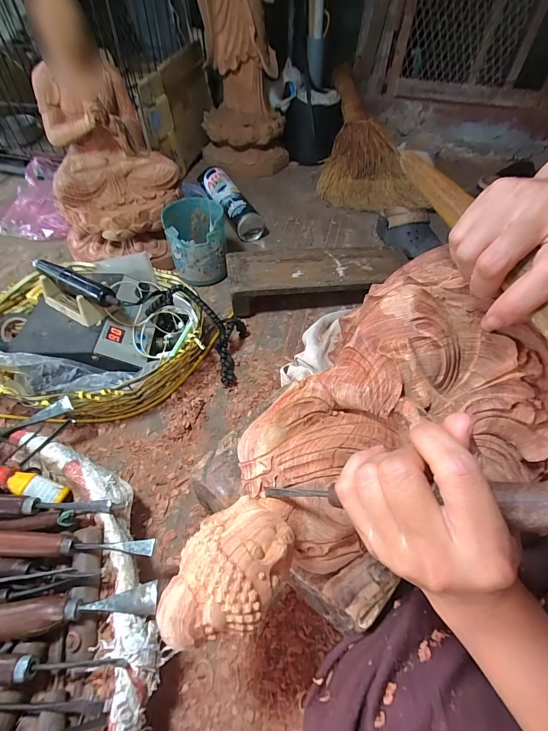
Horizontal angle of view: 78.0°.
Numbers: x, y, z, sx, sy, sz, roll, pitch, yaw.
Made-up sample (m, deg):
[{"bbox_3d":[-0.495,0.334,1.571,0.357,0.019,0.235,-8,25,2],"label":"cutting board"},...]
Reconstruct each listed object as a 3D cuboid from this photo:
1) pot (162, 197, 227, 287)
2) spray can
[{"bbox_3d":[-0.147,-0.232,0.645,0.106,0.123,0.106,-6,52,-9],"label":"pot"},{"bbox_3d":[-0.104,-0.384,0.798,0.065,0.069,0.258,-22,56,-21],"label":"spray can"}]

